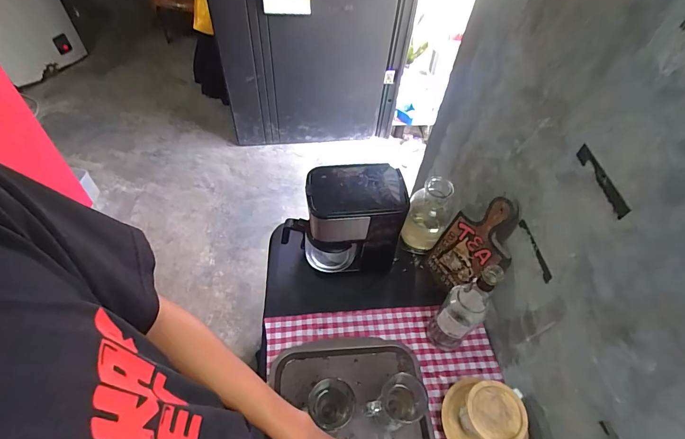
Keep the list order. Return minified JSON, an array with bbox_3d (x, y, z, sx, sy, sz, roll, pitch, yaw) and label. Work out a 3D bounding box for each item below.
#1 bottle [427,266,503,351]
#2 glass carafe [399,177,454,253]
[{"bbox_3d":[0.227,0.176,0.675,0.070,0.285,0.059,40,60,23],"label":"bottle"},{"bbox_3d":[0.216,-0.018,0.880,0.101,0.205,0.114,22,54,12],"label":"glass carafe"}]

